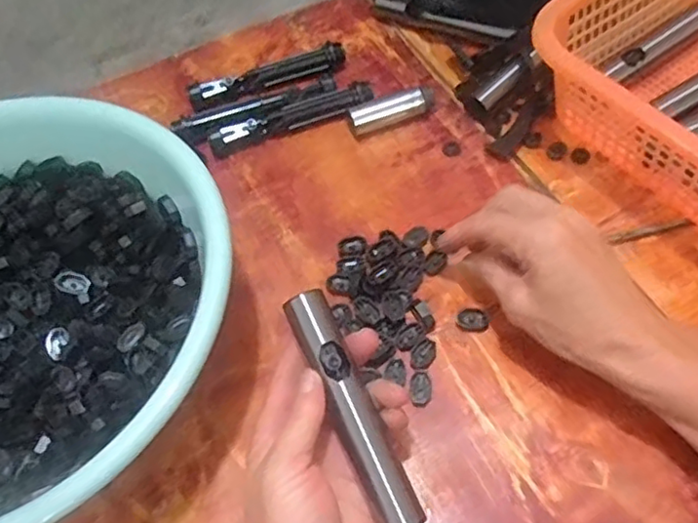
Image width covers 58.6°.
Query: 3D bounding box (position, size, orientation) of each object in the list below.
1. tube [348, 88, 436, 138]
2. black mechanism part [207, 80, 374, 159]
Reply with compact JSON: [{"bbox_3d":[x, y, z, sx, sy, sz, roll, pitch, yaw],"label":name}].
[{"bbox_3d":[0.039,-0.132,0.530,0.083,0.026,0.024,-26,60,-14],"label":"tube"},{"bbox_3d":[-0.049,-0.122,0.528,0.141,0.024,0.020,-18,59,-10],"label":"black mechanism part"}]

